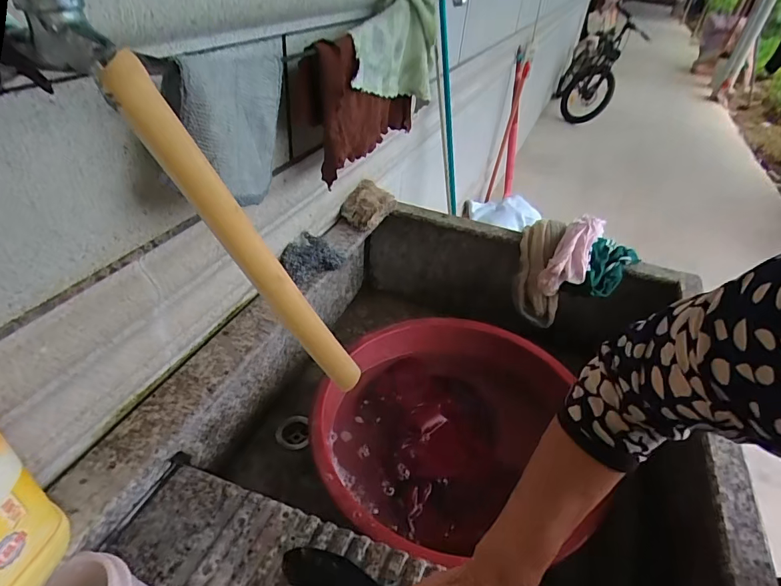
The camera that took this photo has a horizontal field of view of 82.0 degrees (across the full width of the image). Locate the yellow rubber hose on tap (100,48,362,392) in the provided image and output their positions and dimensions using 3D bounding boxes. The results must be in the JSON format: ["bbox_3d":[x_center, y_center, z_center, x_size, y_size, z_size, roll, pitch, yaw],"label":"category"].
[{"bbox_3d":[-0.081,-0.021,0.279,0.020,0.240,0.020,-18,35,17],"label":"yellow rubber hose on tap"}]

